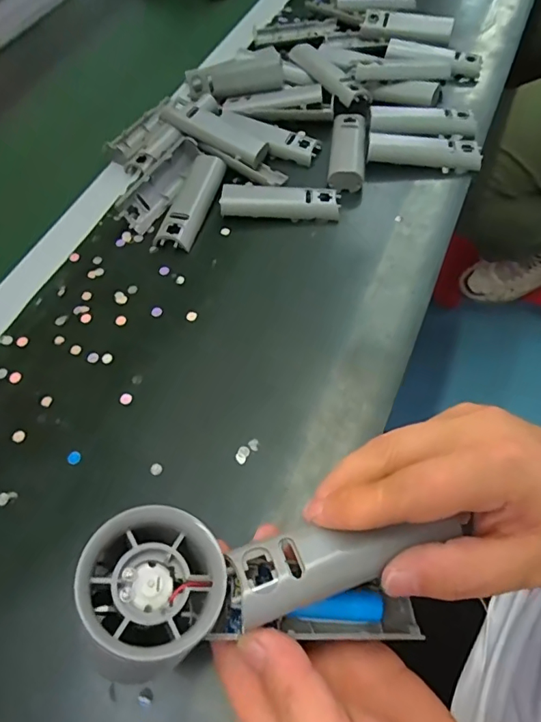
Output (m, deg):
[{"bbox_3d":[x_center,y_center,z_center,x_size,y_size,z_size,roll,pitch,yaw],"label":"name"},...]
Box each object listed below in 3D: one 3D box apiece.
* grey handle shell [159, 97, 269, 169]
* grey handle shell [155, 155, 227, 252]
[{"bbox_3d":[-0.053,-0.219,0.464,0.108,0.015,0.039,29,65,6],"label":"grey handle shell"},{"bbox_3d":[-0.069,-0.146,0.438,0.039,0.018,0.105,9,60,10],"label":"grey handle shell"}]

